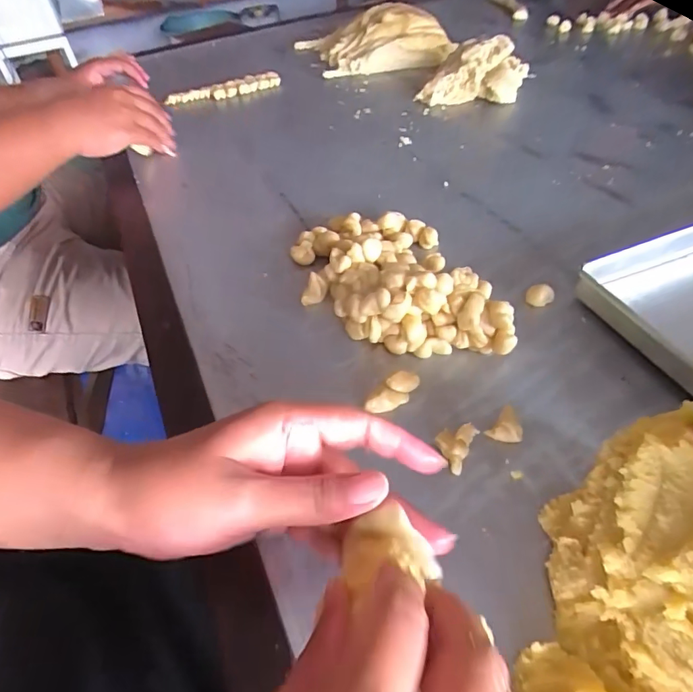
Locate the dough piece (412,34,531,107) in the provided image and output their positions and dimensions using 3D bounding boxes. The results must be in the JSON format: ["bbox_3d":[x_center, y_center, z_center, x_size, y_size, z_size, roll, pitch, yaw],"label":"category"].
[{"bbox_3d":[0.191,-0.412,0.695,0.147,0.071,0.083,7,48,13],"label":"dough piece"}]

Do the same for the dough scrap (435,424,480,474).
[{"bbox_3d":[0.071,0.065,0.309,0.022,0.016,0.033,21,53,24],"label":"dough scrap"}]

